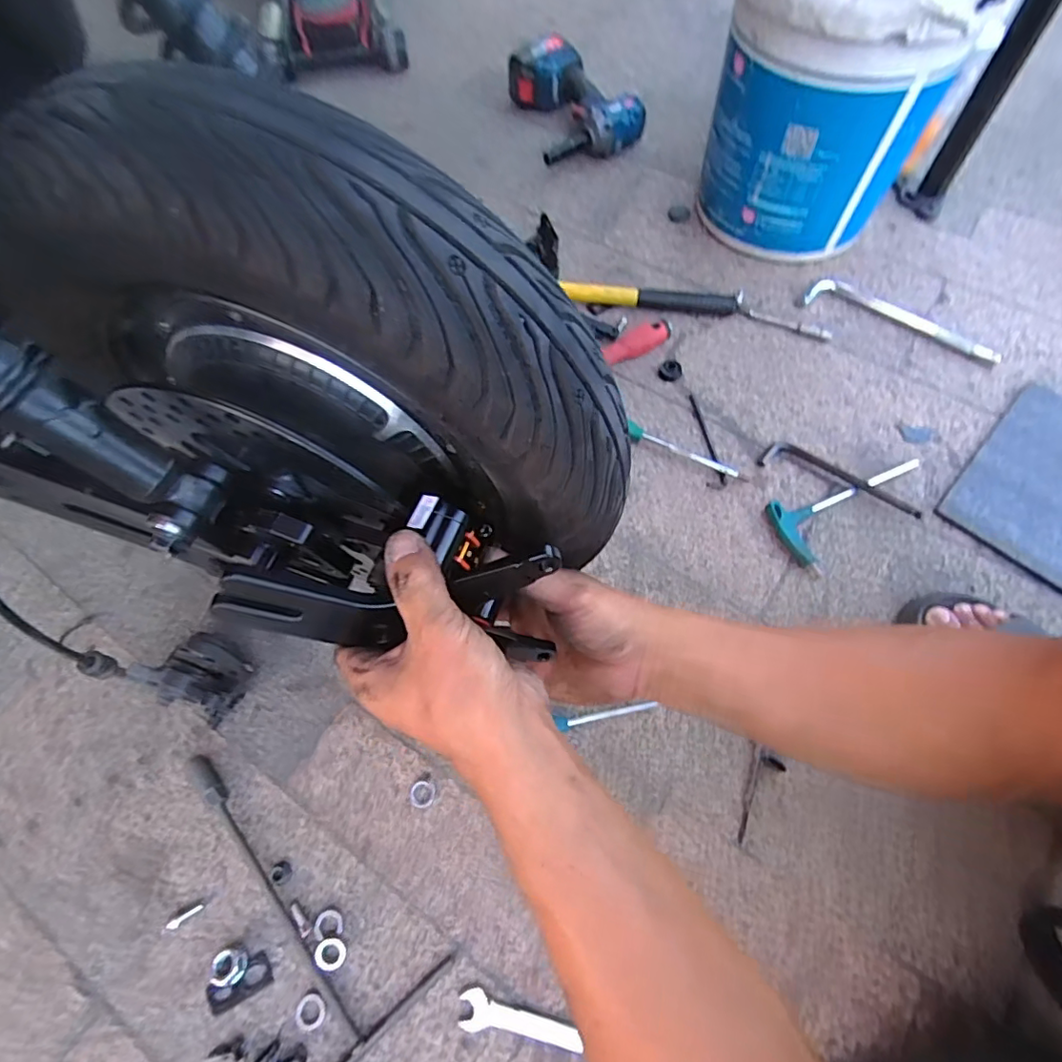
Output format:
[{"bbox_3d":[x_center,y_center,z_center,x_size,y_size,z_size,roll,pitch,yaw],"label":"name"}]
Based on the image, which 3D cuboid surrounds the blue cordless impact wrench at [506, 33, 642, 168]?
[{"bbox_3d":[0.075,-0.713,0.940,0.176,0.079,0.222,-16,65,-6],"label":"blue cordless impact wrench"}]

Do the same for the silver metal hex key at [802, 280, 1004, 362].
[{"bbox_3d":[0.495,-0.285,0.759,0.246,0.012,0.049,26,68,13],"label":"silver metal hex key"}]

